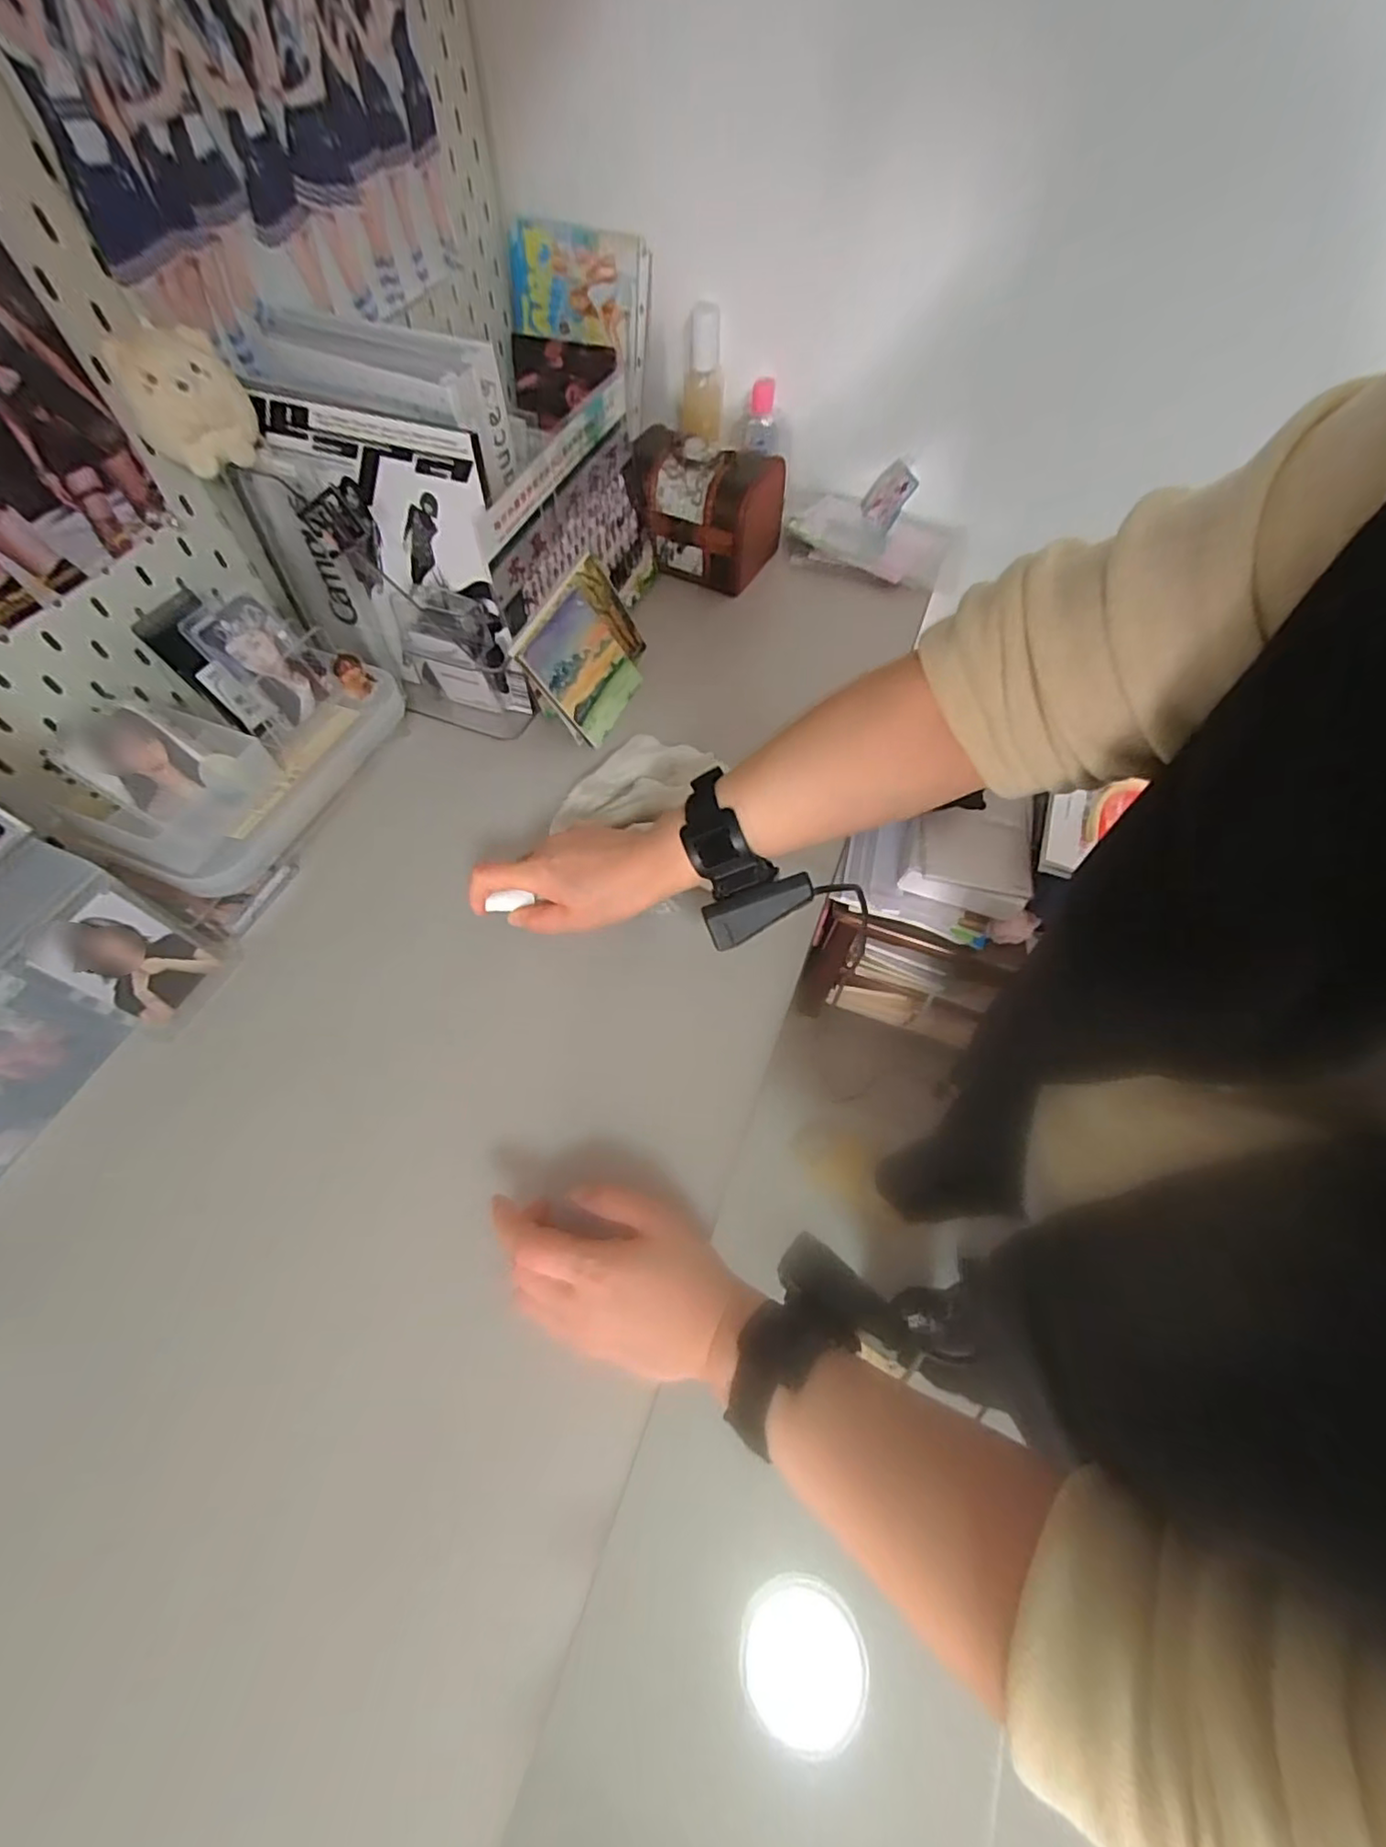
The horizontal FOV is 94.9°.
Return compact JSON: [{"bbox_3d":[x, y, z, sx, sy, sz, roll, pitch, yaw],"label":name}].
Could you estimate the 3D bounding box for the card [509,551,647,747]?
[{"bbox_3d":[-0.091,-0.243,0.567,0.010,0.104,0.141,-4,52,42],"label":"card"}]

